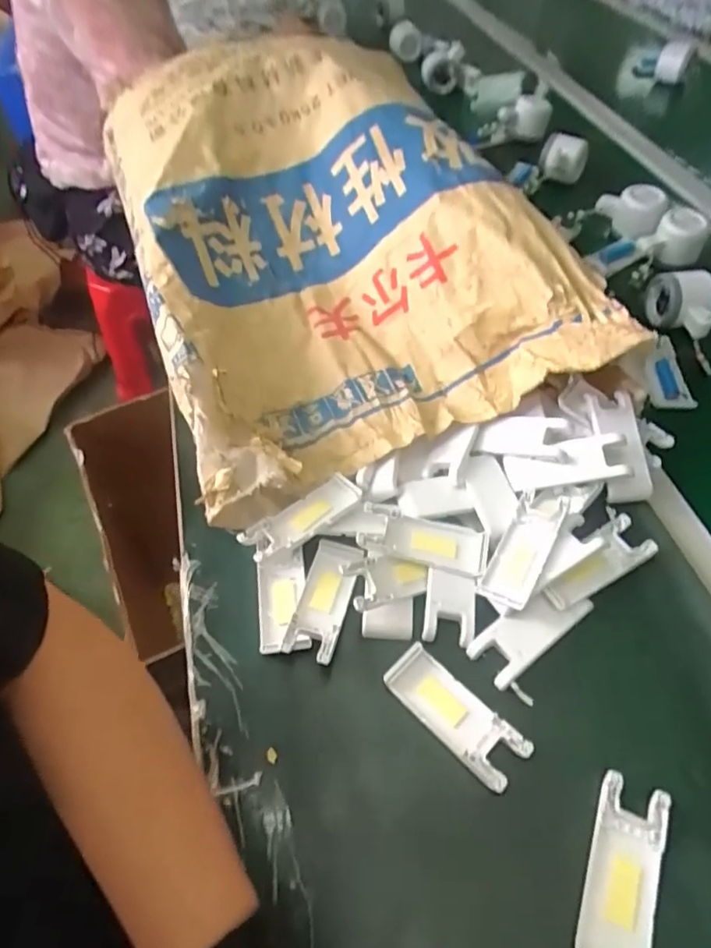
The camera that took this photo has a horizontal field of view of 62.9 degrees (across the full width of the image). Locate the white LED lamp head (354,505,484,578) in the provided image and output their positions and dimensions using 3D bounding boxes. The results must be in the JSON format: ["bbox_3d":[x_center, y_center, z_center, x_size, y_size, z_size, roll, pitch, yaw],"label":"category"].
[{"bbox_3d":[0.055,0.051,0.466,0.099,0.015,0.043,9,54,10],"label":"white LED lamp head"}]

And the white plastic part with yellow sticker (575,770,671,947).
[{"bbox_3d":[0.160,0.239,0.347,0.040,0.009,0.104,18,56,16],"label":"white plastic part with yellow sticker"}]

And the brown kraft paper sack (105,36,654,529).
[{"bbox_3d":[-0.043,-0.278,0.634,0.381,0.135,0.664,-18,54,-11],"label":"brown kraft paper sack"}]

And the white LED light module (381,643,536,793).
[{"bbox_3d":[0.069,0.168,0.408,0.040,0.013,0.103,-38,60,-23],"label":"white LED light module"}]

